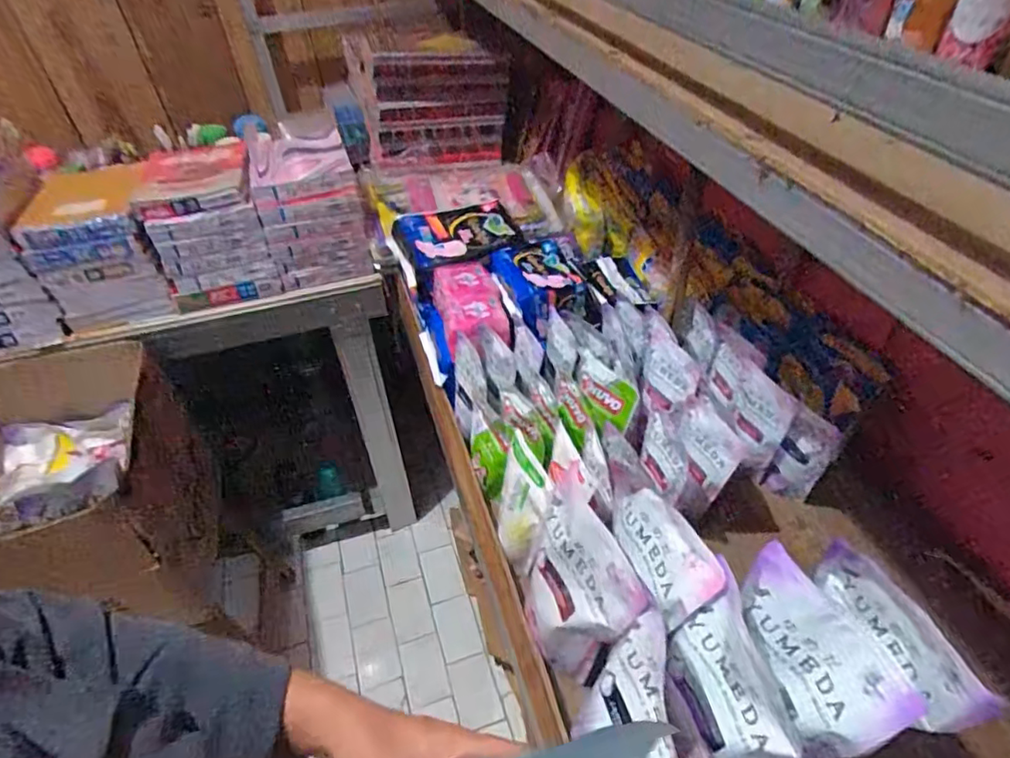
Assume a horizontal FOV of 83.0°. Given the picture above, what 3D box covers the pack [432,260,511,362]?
[{"bbox_3d":[-0.049,-0.102,0.770,0.083,0.041,0.177,-11,45,-10],"label":"pack"}]

